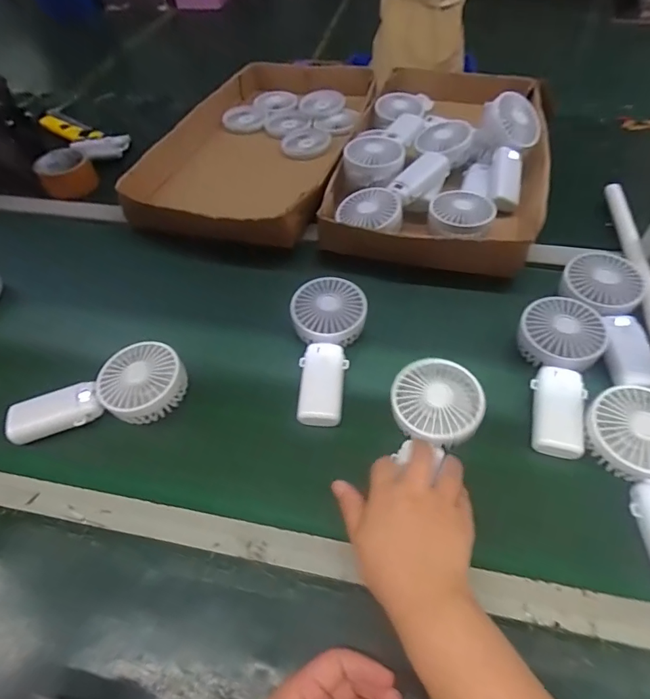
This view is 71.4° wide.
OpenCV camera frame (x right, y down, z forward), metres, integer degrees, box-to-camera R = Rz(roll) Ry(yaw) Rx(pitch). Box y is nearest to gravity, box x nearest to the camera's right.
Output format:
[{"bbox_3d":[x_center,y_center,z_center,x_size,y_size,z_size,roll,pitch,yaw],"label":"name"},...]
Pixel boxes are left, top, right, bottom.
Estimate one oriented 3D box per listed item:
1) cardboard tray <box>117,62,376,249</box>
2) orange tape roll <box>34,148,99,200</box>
[{"bbox_3d":[-0.109,-0.374,0.824,0.320,0.075,0.550,12,54,12],"label":"cardboard tray"},{"bbox_3d":[-0.454,-0.313,0.795,0.088,0.044,0.078,-21,54,-13],"label":"orange tape roll"}]

